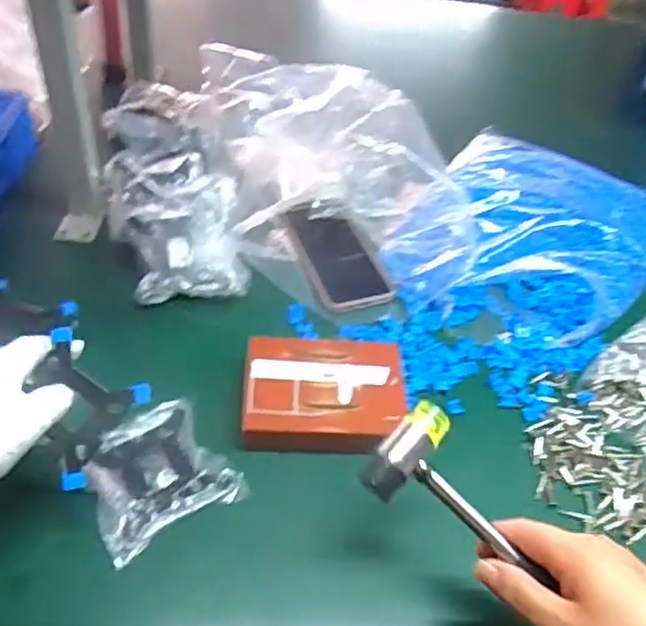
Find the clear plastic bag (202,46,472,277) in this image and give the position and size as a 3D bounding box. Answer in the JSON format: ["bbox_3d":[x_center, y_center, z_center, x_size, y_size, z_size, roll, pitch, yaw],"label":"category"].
[{"bbox_3d":[0.006,-0.190,0.740,0.269,0.127,0.332,-2,47,-9],"label":"clear plastic bag"}]

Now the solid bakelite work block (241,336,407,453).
[{"bbox_3d":[0.001,0.074,0.559,0.136,0.030,0.113,5,47,-3],"label":"solid bakelite work block"}]

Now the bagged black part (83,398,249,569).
[{"bbox_3d":[-0.133,0.124,0.504,0.105,0.015,0.106,-23,54,-26],"label":"bagged black part"}]

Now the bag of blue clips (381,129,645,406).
[{"bbox_3d":[0.214,-0.072,0.700,0.269,0.062,0.424,29,50,19],"label":"bag of blue clips"}]

